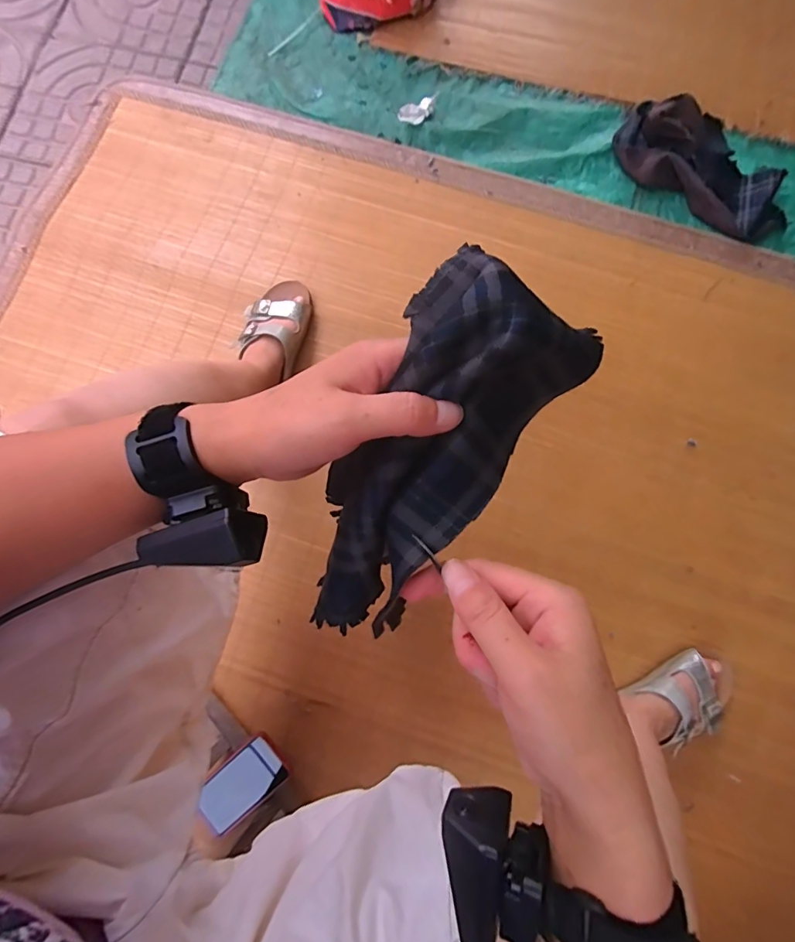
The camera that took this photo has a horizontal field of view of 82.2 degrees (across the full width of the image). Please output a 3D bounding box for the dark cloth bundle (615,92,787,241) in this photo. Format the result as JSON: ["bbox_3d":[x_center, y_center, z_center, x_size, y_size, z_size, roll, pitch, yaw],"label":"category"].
[{"bbox_3d":[0.607,-0.599,0.878,0.366,0.053,0.201,36,80,6],"label":"dark cloth bundle"}]

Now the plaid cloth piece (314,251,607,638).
[{"bbox_3d":[0.010,0.005,0.258,0.090,0.057,0.230,32,106,6],"label":"plaid cloth piece"}]

